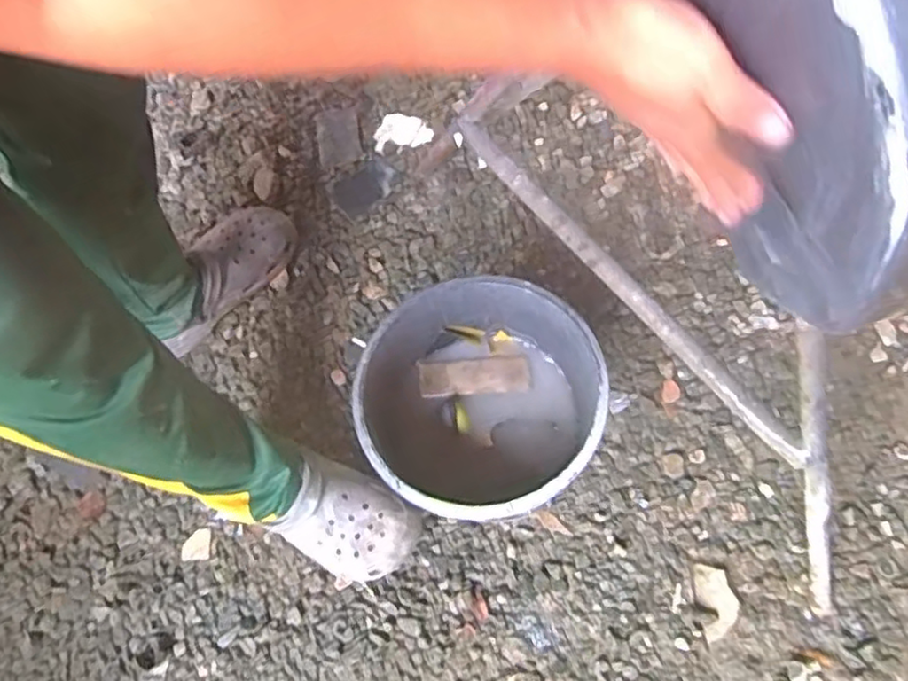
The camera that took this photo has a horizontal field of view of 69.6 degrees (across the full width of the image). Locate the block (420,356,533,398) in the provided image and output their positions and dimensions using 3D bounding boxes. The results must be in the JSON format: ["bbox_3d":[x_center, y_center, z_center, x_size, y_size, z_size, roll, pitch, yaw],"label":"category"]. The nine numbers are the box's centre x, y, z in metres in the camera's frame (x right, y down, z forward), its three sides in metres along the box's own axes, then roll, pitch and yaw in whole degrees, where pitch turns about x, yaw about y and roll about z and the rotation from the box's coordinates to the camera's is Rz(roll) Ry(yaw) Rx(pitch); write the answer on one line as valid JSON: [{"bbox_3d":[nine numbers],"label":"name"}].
[{"bbox_3d":[0.025,0.047,0.832,0.139,0.013,0.046,-3,68,2],"label":"block"}]

